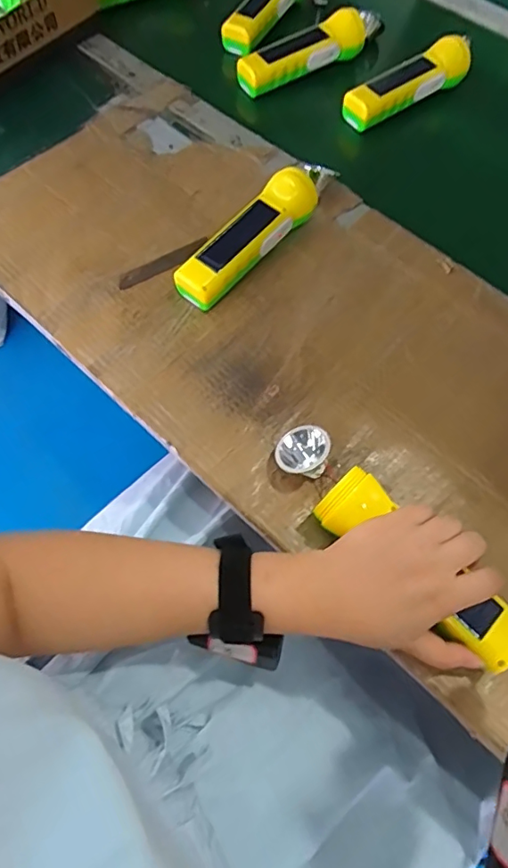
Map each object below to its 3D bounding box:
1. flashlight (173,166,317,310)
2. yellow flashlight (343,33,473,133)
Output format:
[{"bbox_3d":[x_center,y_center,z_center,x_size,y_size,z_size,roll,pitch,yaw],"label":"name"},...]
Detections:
[{"bbox_3d":[-0.003,-0.189,0.500,0.049,0.049,0.173,40,70,16],"label":"flashlight"},{"bbox_3d":[0.190,-0.423,0.624,0.185,0.043,0.047,-33,69,-16],"label":"yellow flashlight"}]

